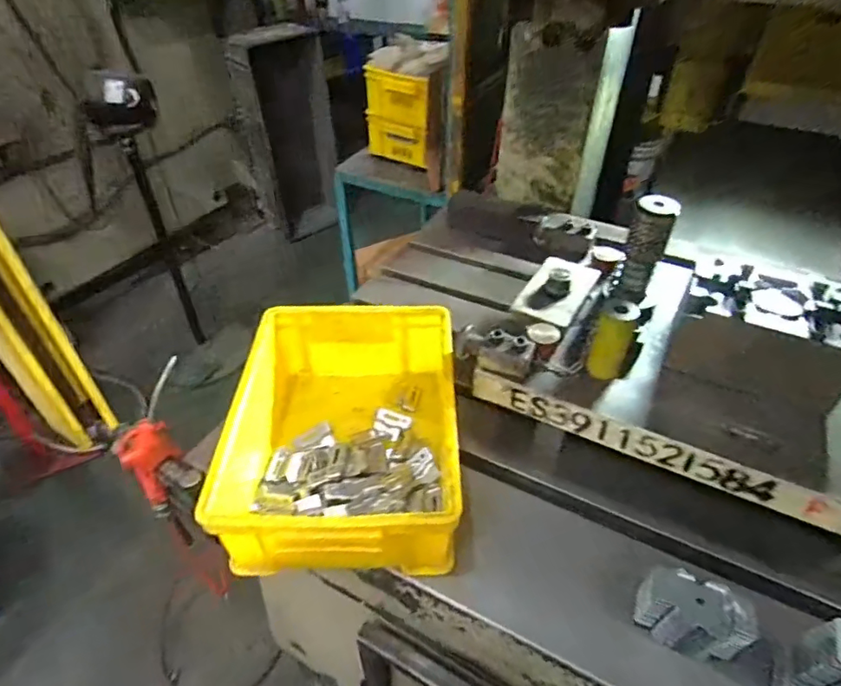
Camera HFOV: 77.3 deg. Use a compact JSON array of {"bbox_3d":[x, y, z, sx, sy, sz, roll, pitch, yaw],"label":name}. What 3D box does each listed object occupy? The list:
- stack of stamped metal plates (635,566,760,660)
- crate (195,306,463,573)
[{"bbox_3d":[0.266,0.270,0.521,0.087,0.078,0.053,15,44,15],"label":"stack of stamped metal plates"},{"bbox_3d":[-0.094,0.111,0.670,0.266,0.145,0.339,1,42,0],"label":"crate"}]

